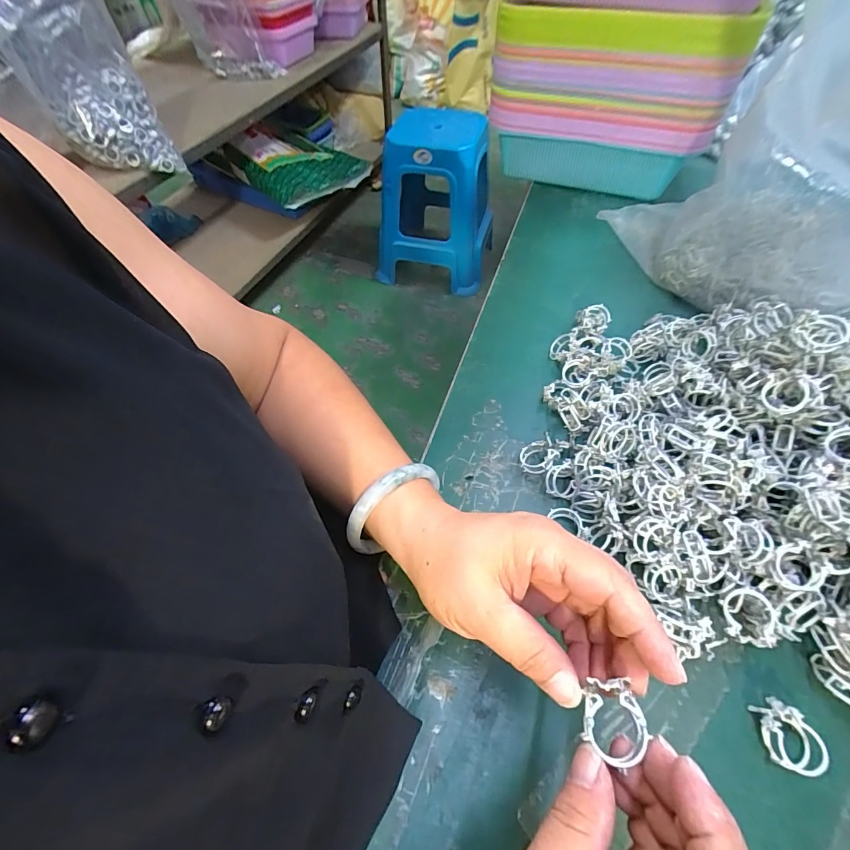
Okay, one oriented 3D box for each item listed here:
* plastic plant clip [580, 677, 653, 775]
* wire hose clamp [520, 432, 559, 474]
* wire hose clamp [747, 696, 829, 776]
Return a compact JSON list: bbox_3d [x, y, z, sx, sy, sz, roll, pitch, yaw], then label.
[{"bbox_3d":[0.077,0.123,0.167,0.025,0.005,0.028,-6,55,-3],"label":"plastic plant clip"},{"bbox_3d":[0.088,0.025,0.311,0.029,0.012,0.029,-22,45,23],"label":"wire hose clamp"},{"bbox_3d":[0.194,0.166,0.217,0.024,0.014,0.031,-6,55,-3],"label":"wire hose clamp"}]

